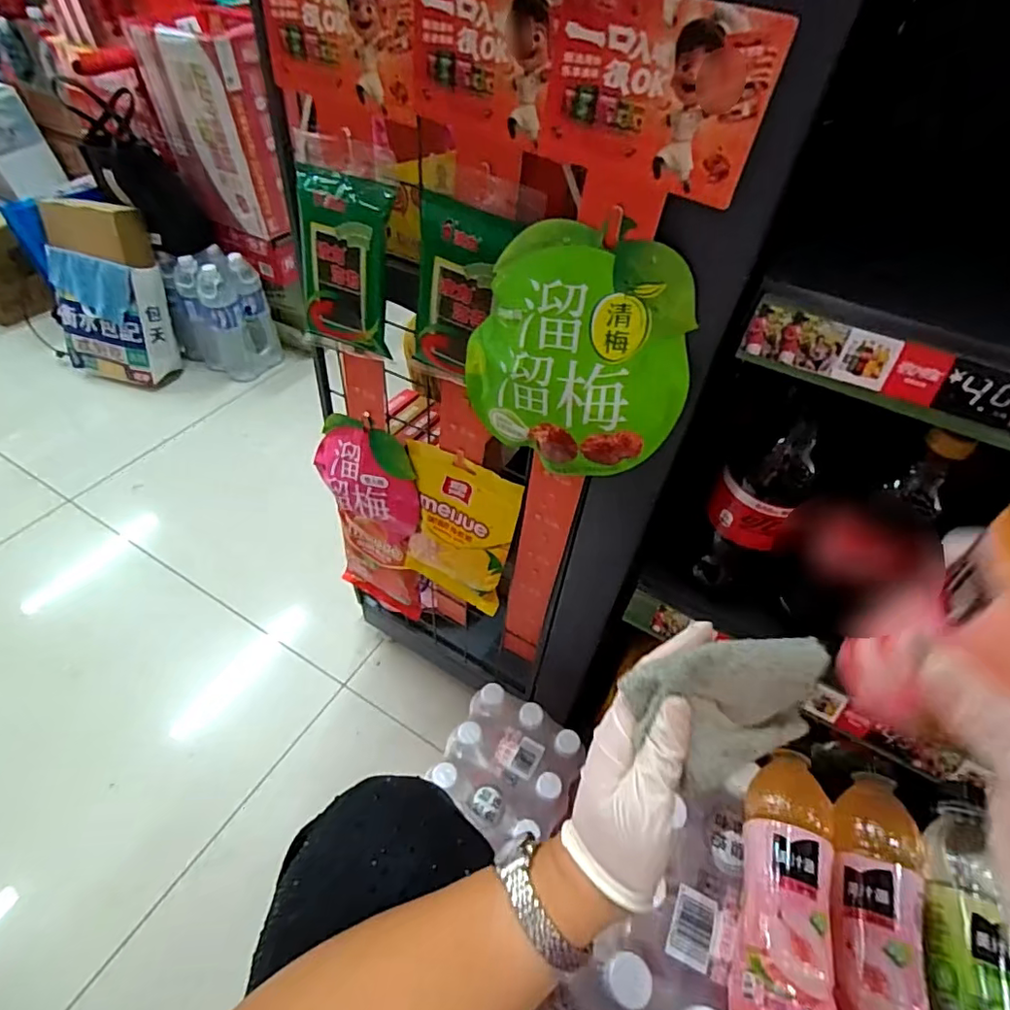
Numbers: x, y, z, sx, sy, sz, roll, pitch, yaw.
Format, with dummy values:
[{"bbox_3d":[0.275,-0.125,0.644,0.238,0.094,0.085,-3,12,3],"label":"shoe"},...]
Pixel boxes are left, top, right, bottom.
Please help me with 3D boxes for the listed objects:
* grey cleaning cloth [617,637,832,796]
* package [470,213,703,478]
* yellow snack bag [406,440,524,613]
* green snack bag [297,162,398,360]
[{"bbox_3d":[0.130,0.118,0.312,0.122,0.061,0.061,-4,49,-8],"label":"grey cleaning cloth"},{"bbox_3d":[0.049,-0.101,0.392,0.154,0.165,0.032,18,31,8],"label":"package"},{"bbox_3d":[-0.057,0.032,0.641,0.137,0.189,0.050,23,50,16],"label":"yellow snack bag"},{"bbox_3d":[-0.132,-0.193,0.460,0.085,0.142,0.020,20,34,18],"label":"green snack bag"}]

